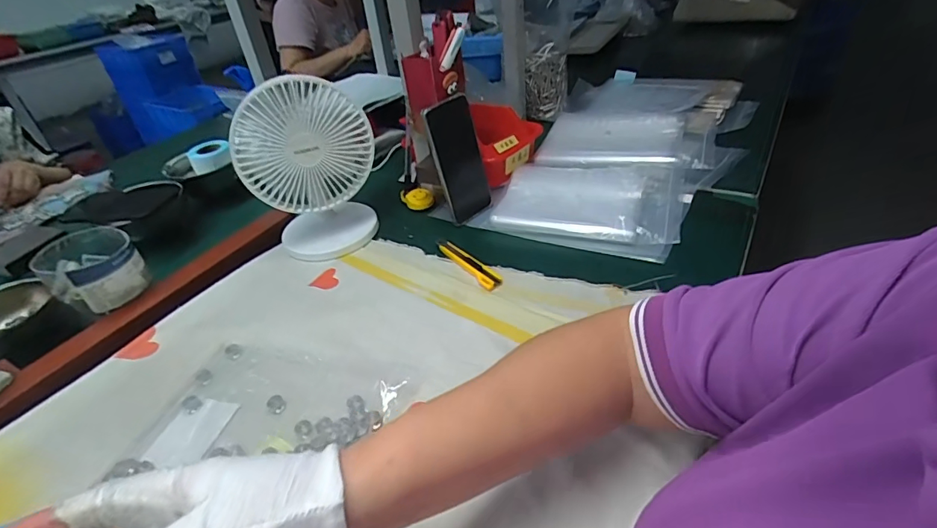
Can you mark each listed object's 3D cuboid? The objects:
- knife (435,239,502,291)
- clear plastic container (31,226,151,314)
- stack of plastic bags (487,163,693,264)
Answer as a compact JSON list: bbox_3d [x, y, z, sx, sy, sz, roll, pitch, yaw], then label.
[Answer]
[{"bbox_3d":[-0.004,-0.003,0.605,0.023,0.011,0.126,-27,40,-25],"label":"knife"},{"bbox_3d":[-0.464,0.016,0.603,0.098,0.081,0.097,-33,43,-31],"label":"clear plastic container"},{"bbox_3d":[0.171,-0.089,0.668,0.243,0.038,0.192,12,40,25],"label":"stack of plastic bags"}]

